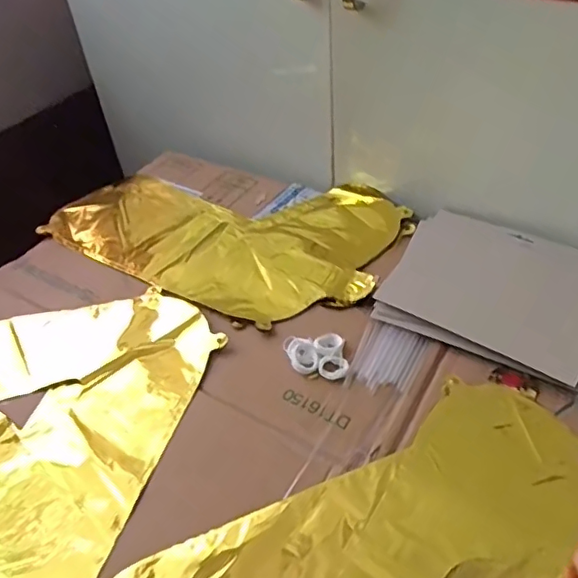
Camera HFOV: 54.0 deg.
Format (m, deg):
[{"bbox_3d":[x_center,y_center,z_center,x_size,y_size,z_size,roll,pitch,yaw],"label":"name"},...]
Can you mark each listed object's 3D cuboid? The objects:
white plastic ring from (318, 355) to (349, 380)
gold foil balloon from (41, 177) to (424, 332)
[{"bbox_3d":[0.040,0.071,0.511,0.025,0.007,0.023,-3,46,3],"label":"white plastic ring"},{"bbox_3d":[-0.081,-0.080,0.687,0.403,0.030,0.253,20,51,23],"label":"gold foil balloon"}]

